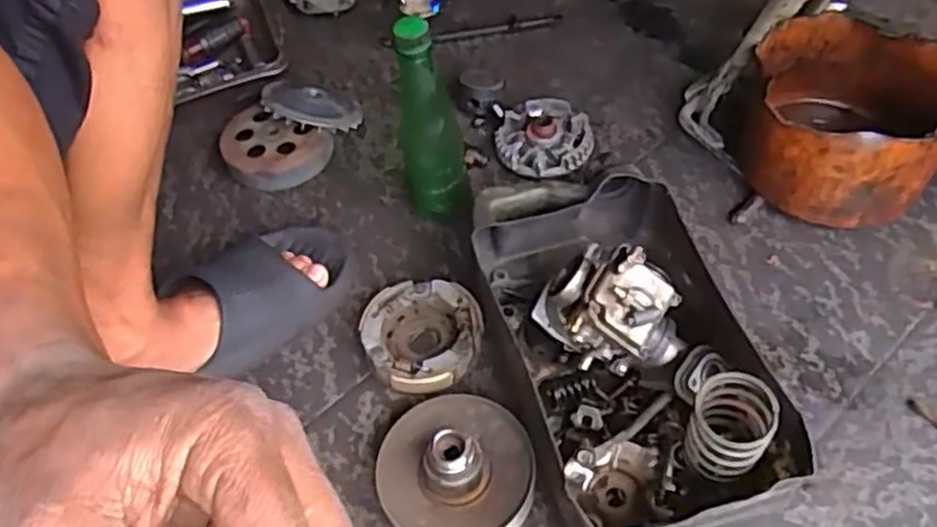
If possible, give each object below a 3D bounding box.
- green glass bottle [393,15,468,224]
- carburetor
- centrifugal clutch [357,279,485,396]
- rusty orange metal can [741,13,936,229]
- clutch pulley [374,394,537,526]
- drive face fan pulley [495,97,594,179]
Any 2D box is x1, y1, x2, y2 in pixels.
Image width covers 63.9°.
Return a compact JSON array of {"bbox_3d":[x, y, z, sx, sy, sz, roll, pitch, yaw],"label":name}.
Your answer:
[{"bbox_3d":[-0.036,-0.121,0.680,0.052,0.226,0.063,-15,54,-6],"label":"green glass bottle"},{"bbox_3d":[0.114,0.034,0.590,0.109,0.108,0.078,24,60,21],"label":"carburetor"},{"bbox_3d":[-0.037,0.065,0.659,0.099,0.033,0.101,-2,54,3],"label":"centrifugal clutch"},{"bbox_3d":[0.353,-0.126,0.707,0.186,0.116,0.169,24,60,20],"label":"rusty orange metal can"},{"bbox_3d":[-0.011,0.151,0.566,0.118,0.058,0.116,-2,54,3],"label":"clutch pulley"},{"bbox_3d":[0.080,-0.130,0.789,0.097,0.022,0.094,-2,54,3],"label":"drive face fan pulley"}]

